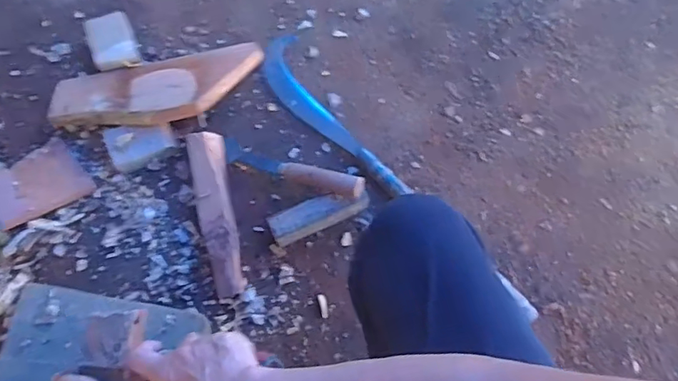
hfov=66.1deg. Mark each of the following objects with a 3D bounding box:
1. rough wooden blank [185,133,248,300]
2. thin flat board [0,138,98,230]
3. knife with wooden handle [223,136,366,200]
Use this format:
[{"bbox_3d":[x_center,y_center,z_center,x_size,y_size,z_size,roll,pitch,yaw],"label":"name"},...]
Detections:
[{"bbox_3d":[-0.193,0.032,0.817,0.052,0.043,0.268,-12,72,-6],"label":"rough wooden blank"},{"bbox_3d":[-0.472,-0.015,0.809,0.140,0.018,0.109,-30,83,-38],"label":"thin flat board"},{"bbox_3d":[-0.078,-0.032,0.837,0.260,0.032,0.037,17,70,23],"label":"knife with wooden handle"}]

